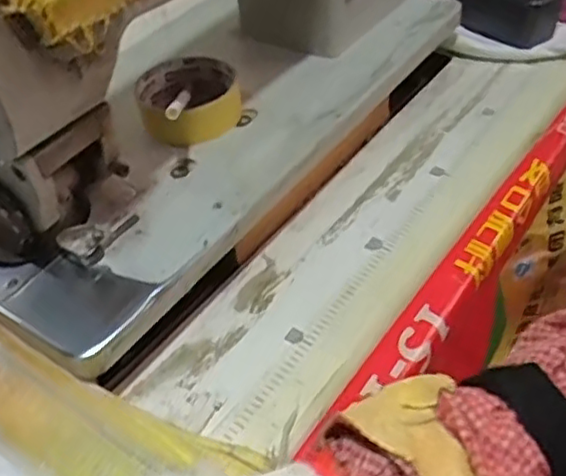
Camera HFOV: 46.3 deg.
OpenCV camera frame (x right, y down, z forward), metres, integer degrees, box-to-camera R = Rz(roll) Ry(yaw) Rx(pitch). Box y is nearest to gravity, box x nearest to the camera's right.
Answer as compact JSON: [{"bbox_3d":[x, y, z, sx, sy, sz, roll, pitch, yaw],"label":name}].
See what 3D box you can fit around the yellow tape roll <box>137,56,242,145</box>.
[{"bbox_3d":[-0.074,-0.113,0.526,0.078,0.030,0.075,-2,44,2],"label":"yellow tape roll"}]

